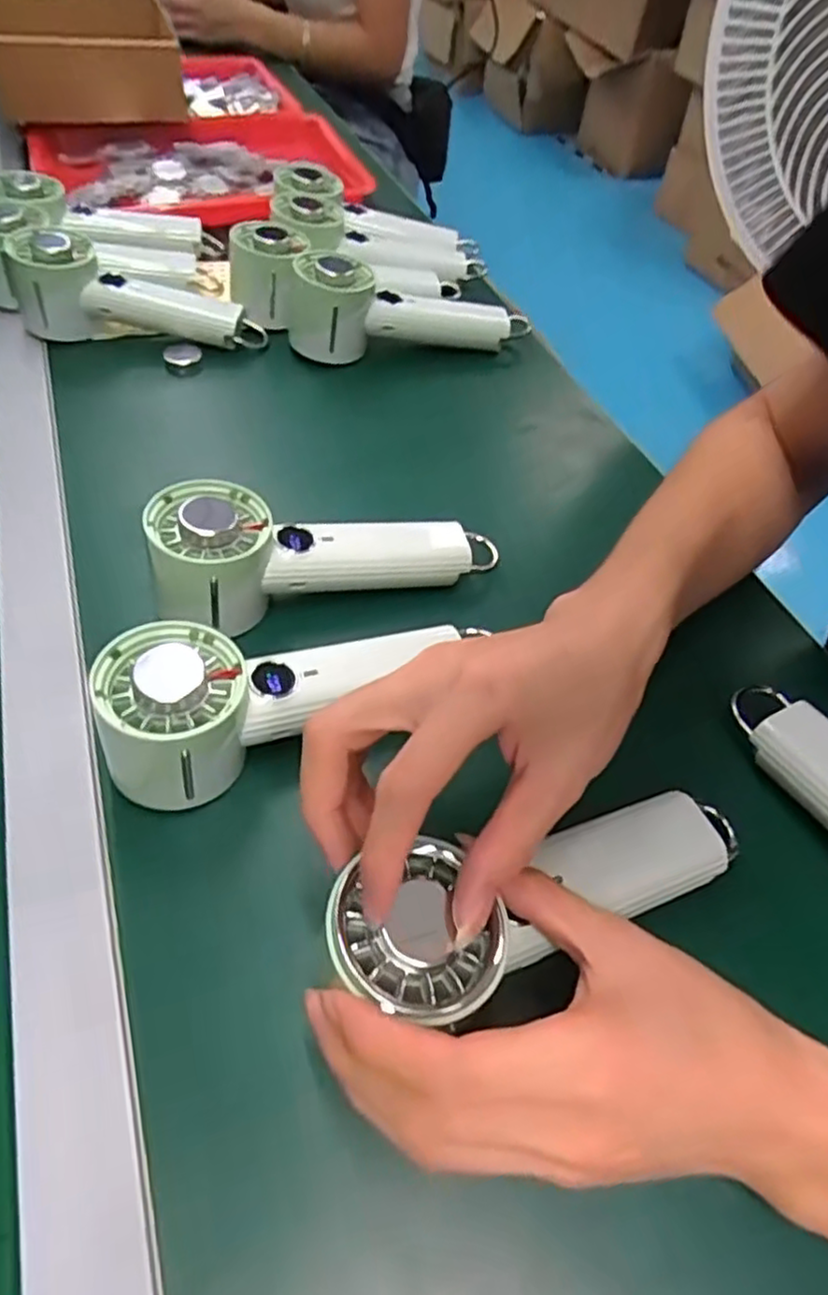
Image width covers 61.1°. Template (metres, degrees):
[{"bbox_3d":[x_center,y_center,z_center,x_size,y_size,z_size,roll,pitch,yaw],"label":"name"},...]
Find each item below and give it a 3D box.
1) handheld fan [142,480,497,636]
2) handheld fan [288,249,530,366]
[{"bbox_3d":[-0.046,-0.051,0.397,0.196,0.059,0.068,-6,52,-23],"label":"handheld fan"},{"bbox_3d":[-0.002,-0.276,0.561,0.193,0.062,0.067,-5,53,-7],"label":"handheld fan"}]

